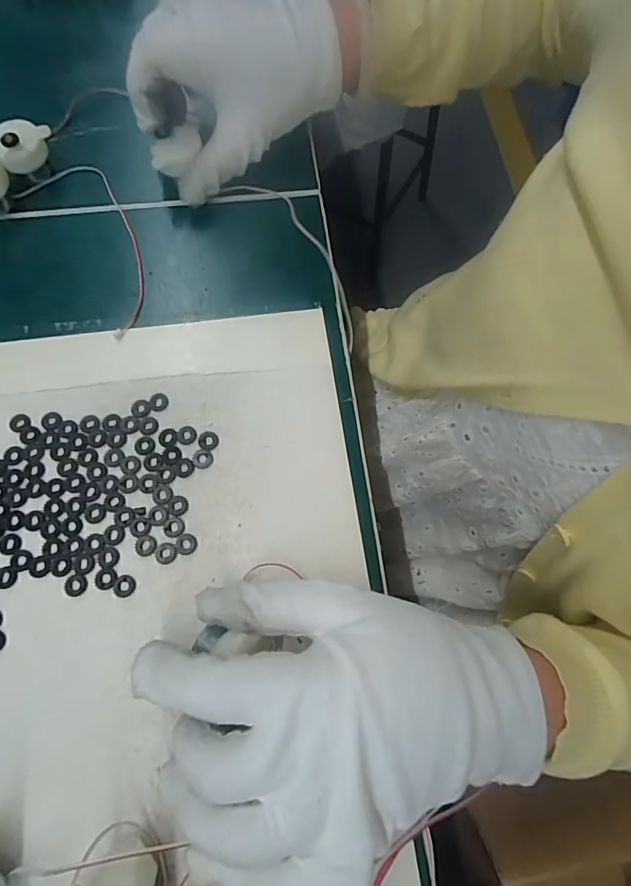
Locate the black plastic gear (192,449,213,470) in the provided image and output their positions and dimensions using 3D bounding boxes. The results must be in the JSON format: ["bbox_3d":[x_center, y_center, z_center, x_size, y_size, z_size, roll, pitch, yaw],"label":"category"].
[{"bbox_3d":[-0.061,0.008,0.248,0.011,0.004,0.011,0,70,-1],"label":"black plastic gear"}]

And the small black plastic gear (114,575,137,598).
[{"bbox_3d":[-0.094,0.070,0.228,0.011,0.004,0.010,0,70,-1],"label":"small black plastic gear"}]

